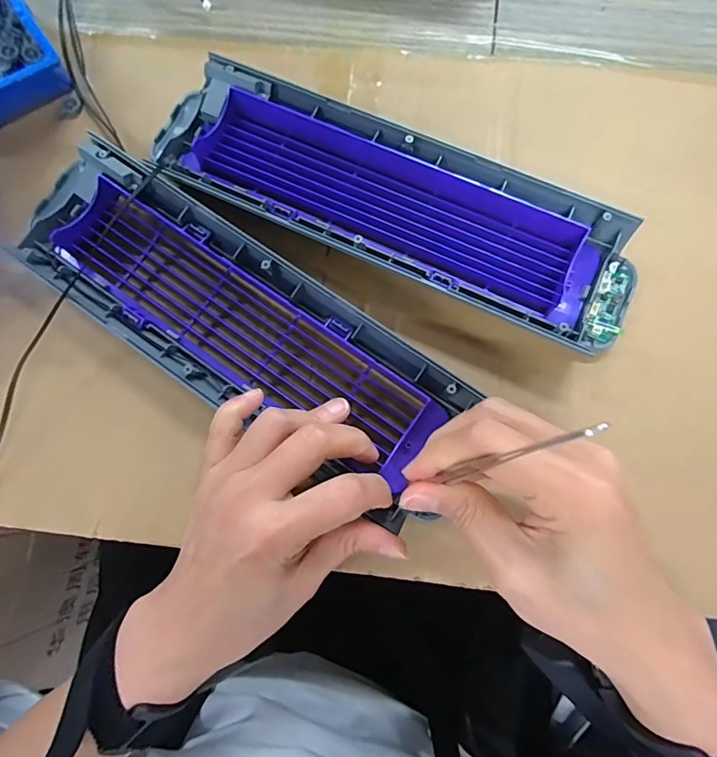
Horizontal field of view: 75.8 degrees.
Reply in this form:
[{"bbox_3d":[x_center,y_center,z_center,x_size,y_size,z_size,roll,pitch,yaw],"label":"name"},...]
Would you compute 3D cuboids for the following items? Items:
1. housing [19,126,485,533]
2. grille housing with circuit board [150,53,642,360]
[{"bbox_3d":[-0.073,-0.035,0.258,0.265,0.036,0.085,31,79,7],"label":"housing"},{"bbox_3d":[0.015,-0.101,0.270,0.294,0.031,0.083,24,78,5],"label":"grille housing with circuit board"}]

